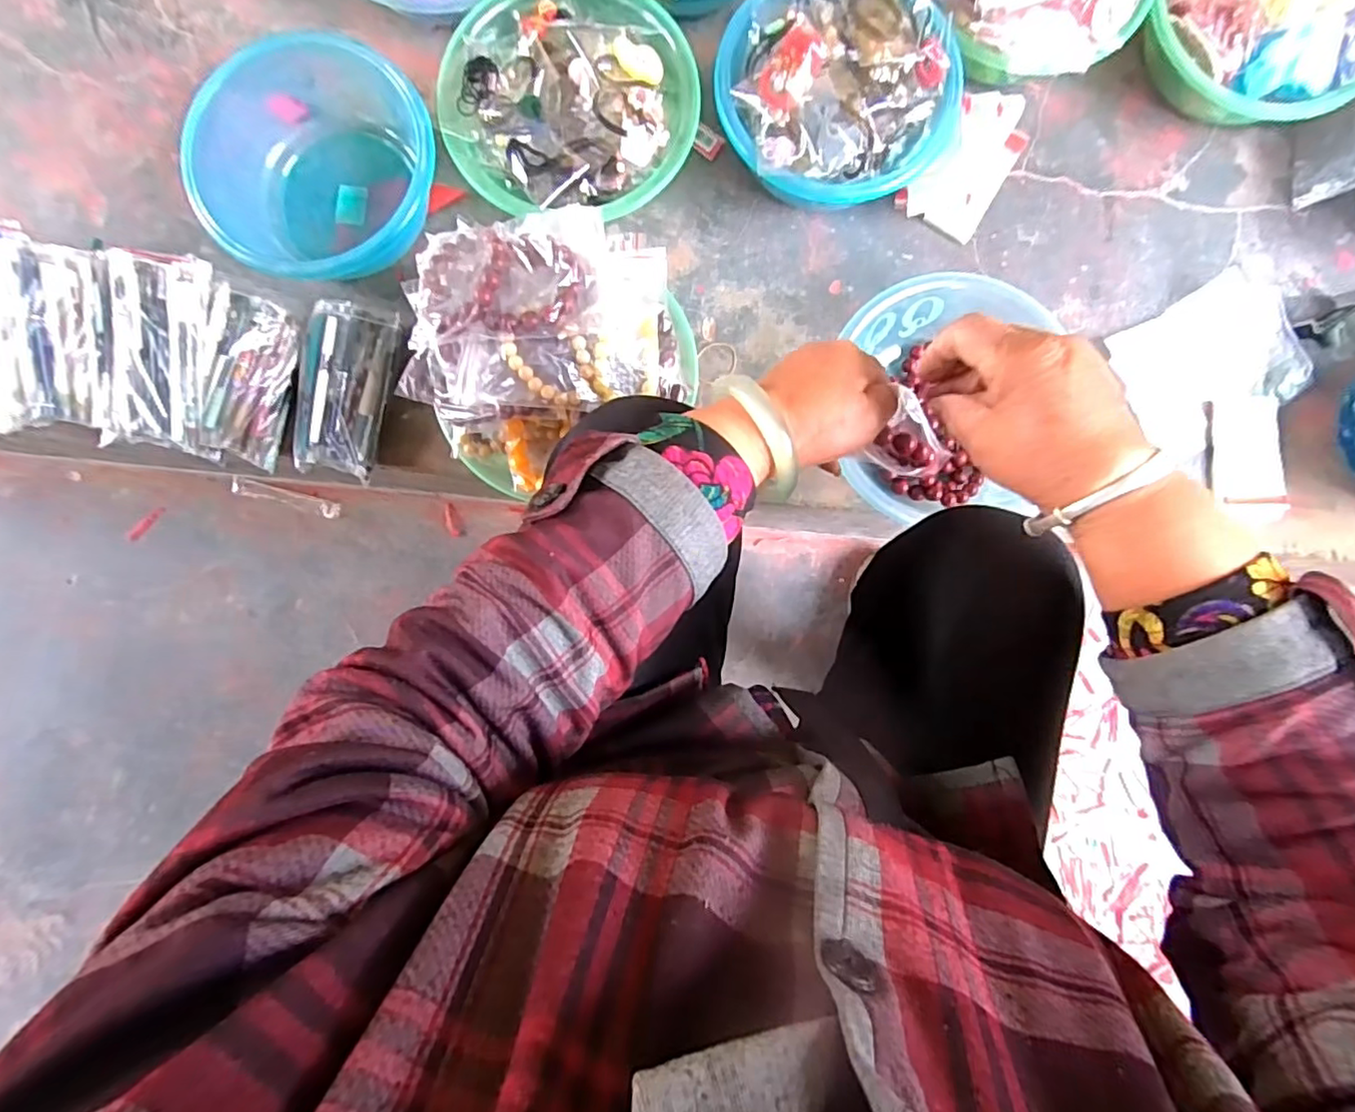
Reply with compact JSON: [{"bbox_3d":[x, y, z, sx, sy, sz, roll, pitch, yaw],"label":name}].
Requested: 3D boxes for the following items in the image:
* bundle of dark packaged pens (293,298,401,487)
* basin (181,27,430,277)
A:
[{"bbox_3d":[-0.324,-0.164,0.587,0.075,0.034,0.165,13,86,0],"label":"bundle of dark packaged pens"},{"bbox_3d":[-0.346,-0.368,0.577,0.213,0.082,0.209,0,86,-1],"label":"basin"}]

